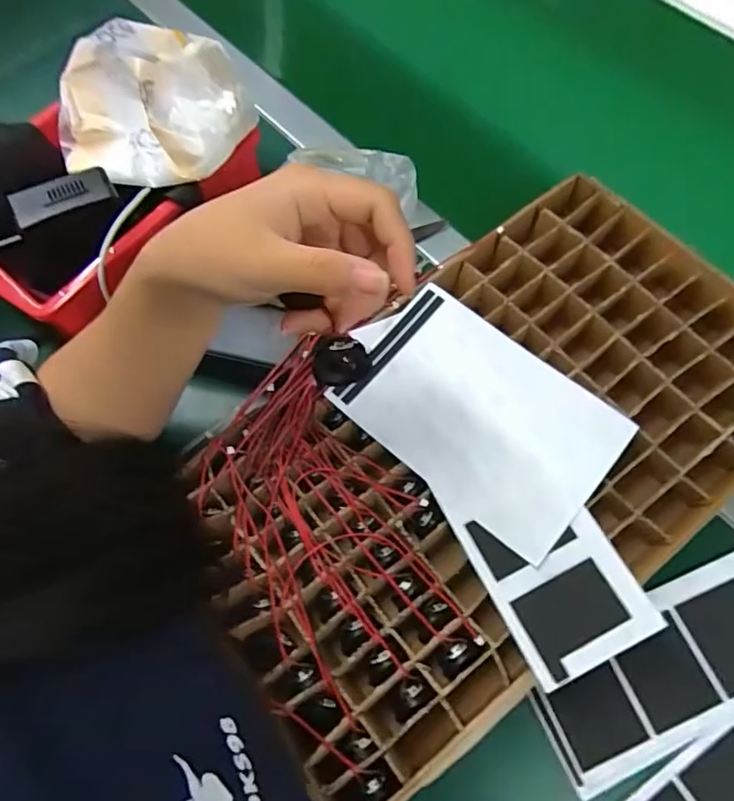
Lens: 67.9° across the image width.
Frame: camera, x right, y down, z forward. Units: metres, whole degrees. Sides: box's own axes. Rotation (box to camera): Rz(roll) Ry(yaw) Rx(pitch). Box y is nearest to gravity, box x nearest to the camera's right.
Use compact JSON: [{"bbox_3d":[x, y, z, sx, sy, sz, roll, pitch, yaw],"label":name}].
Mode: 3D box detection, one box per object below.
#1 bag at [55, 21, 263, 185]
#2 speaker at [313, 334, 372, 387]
[{"bbox_3d":[-0.180,-0.228,0.434,0.172,0.088,0.102,7,68,5],"label":"bag"},{"bbox_3d":[-0.013,-0.022,0.280,0.029,0.036,0.013,-7,53,-4],"label":"speaker"}]

